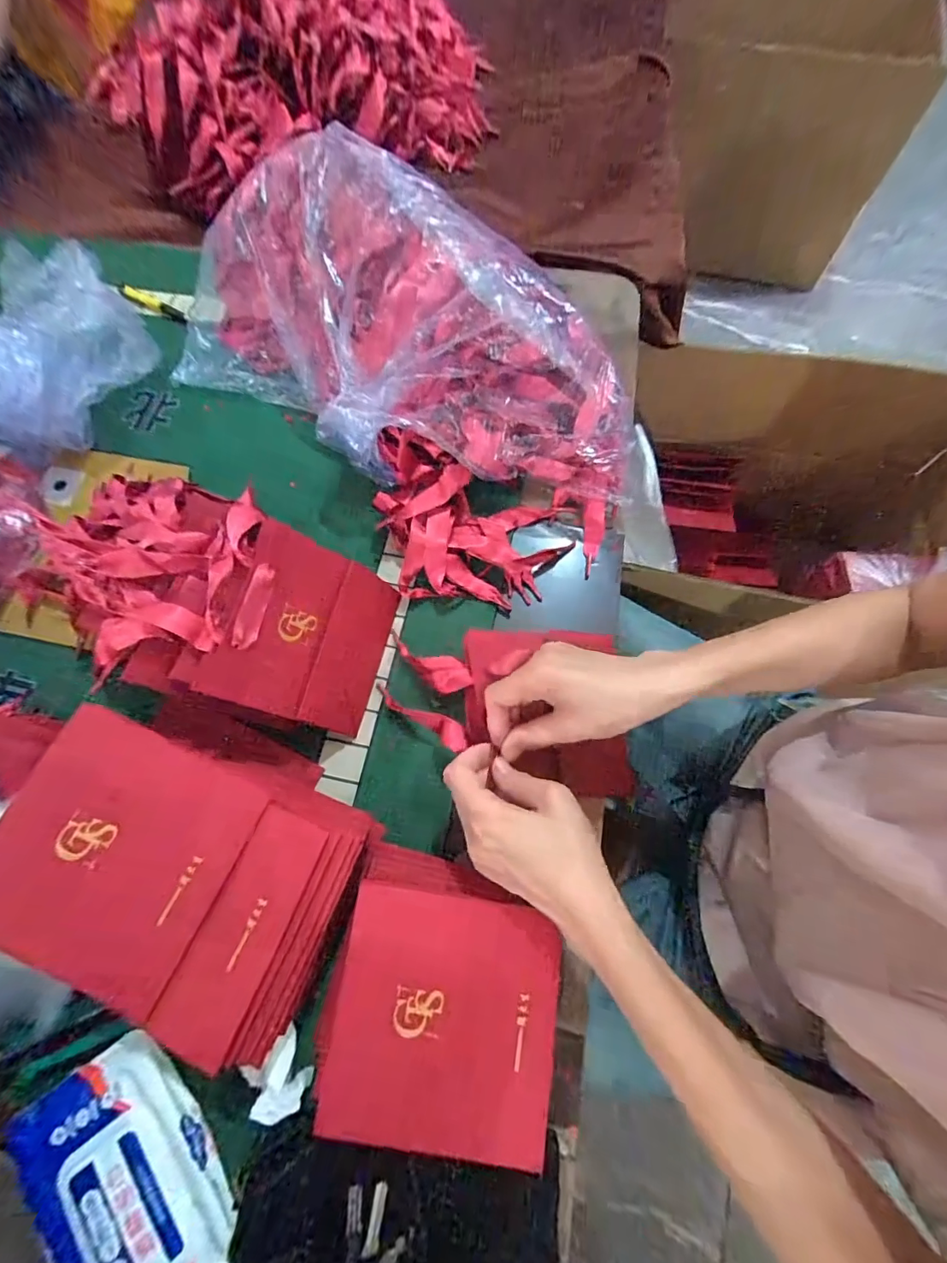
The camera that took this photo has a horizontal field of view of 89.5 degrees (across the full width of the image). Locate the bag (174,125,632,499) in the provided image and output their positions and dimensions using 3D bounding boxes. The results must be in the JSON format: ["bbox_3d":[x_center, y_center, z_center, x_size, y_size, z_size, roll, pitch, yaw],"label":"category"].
[{"bbox_3d":[-0.087,-0.302,0.469,0.493,0.154,0.261,9,70,6],"label":"bag"}]

